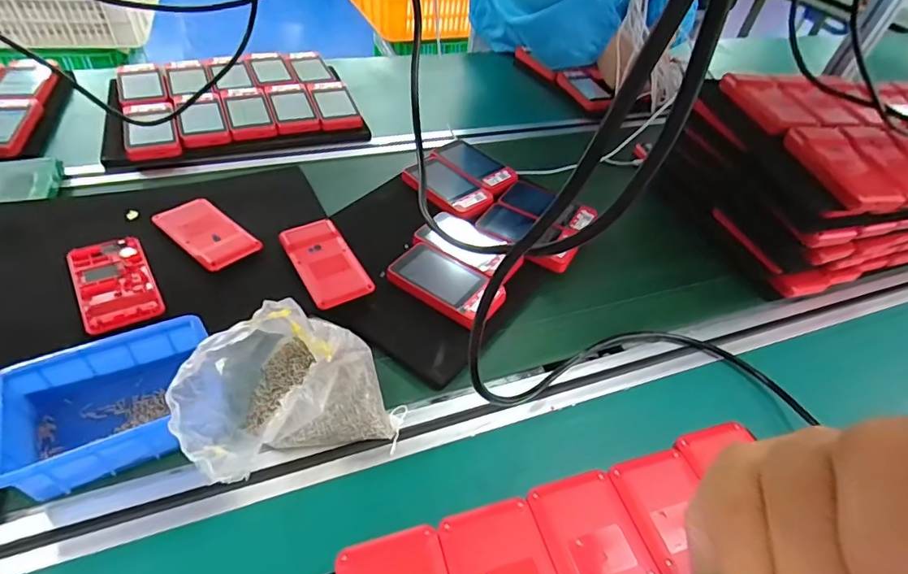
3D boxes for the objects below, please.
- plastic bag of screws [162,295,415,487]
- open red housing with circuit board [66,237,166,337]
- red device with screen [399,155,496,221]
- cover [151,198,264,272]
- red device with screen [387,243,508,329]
[{"bbox_3d":[-0.129,0.065,0.380,0.157,0.103,0.126,-21,53,-25],"label":"plastic bag of screws"},{"bbox_3d":[-0.326,-0.004,0.473,0.062,0.010,0.121,-24,54,-27],"label":"open red housing with circuit board"},{"bbox_3d":[-0.008,-0.130,0.643,0.067,0.017,0.129,-31,58,-31],"label":"red device with screen"},{"bbox_3d":[-0.271,-0.061,0.536,0.123,0.010,0.062,34,52,23],"label":"cover"},{"bbox_3d":[-0.007,-0.005,0.517,0.115,0.022,0.063,31,64,23],"label":"red device with screen"}]

